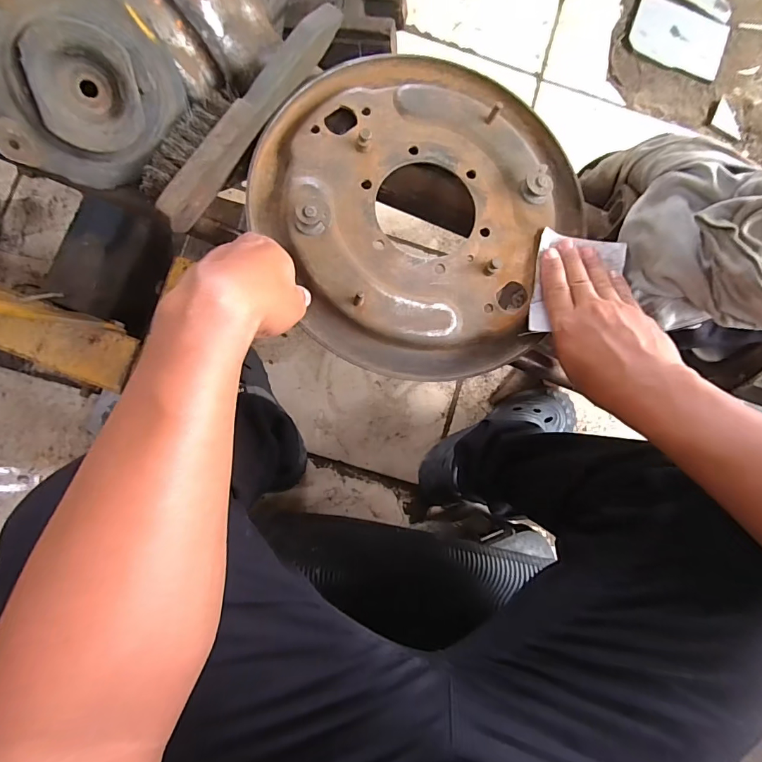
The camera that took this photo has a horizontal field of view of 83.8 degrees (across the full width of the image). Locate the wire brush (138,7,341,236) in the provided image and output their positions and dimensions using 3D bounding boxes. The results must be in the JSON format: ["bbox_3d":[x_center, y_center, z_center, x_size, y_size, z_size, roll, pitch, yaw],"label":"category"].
[{"bbox_3d":[-0.118,-0.236,0.365,0.049,0.027,0.232,37,82,0],"label":"wire brush"}]

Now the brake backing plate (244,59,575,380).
[{"bbox_3d":[0.033,-0.161,0.382,0.282,0.037,0.299,0,84,-5],"label":"brake backing plate"}]

